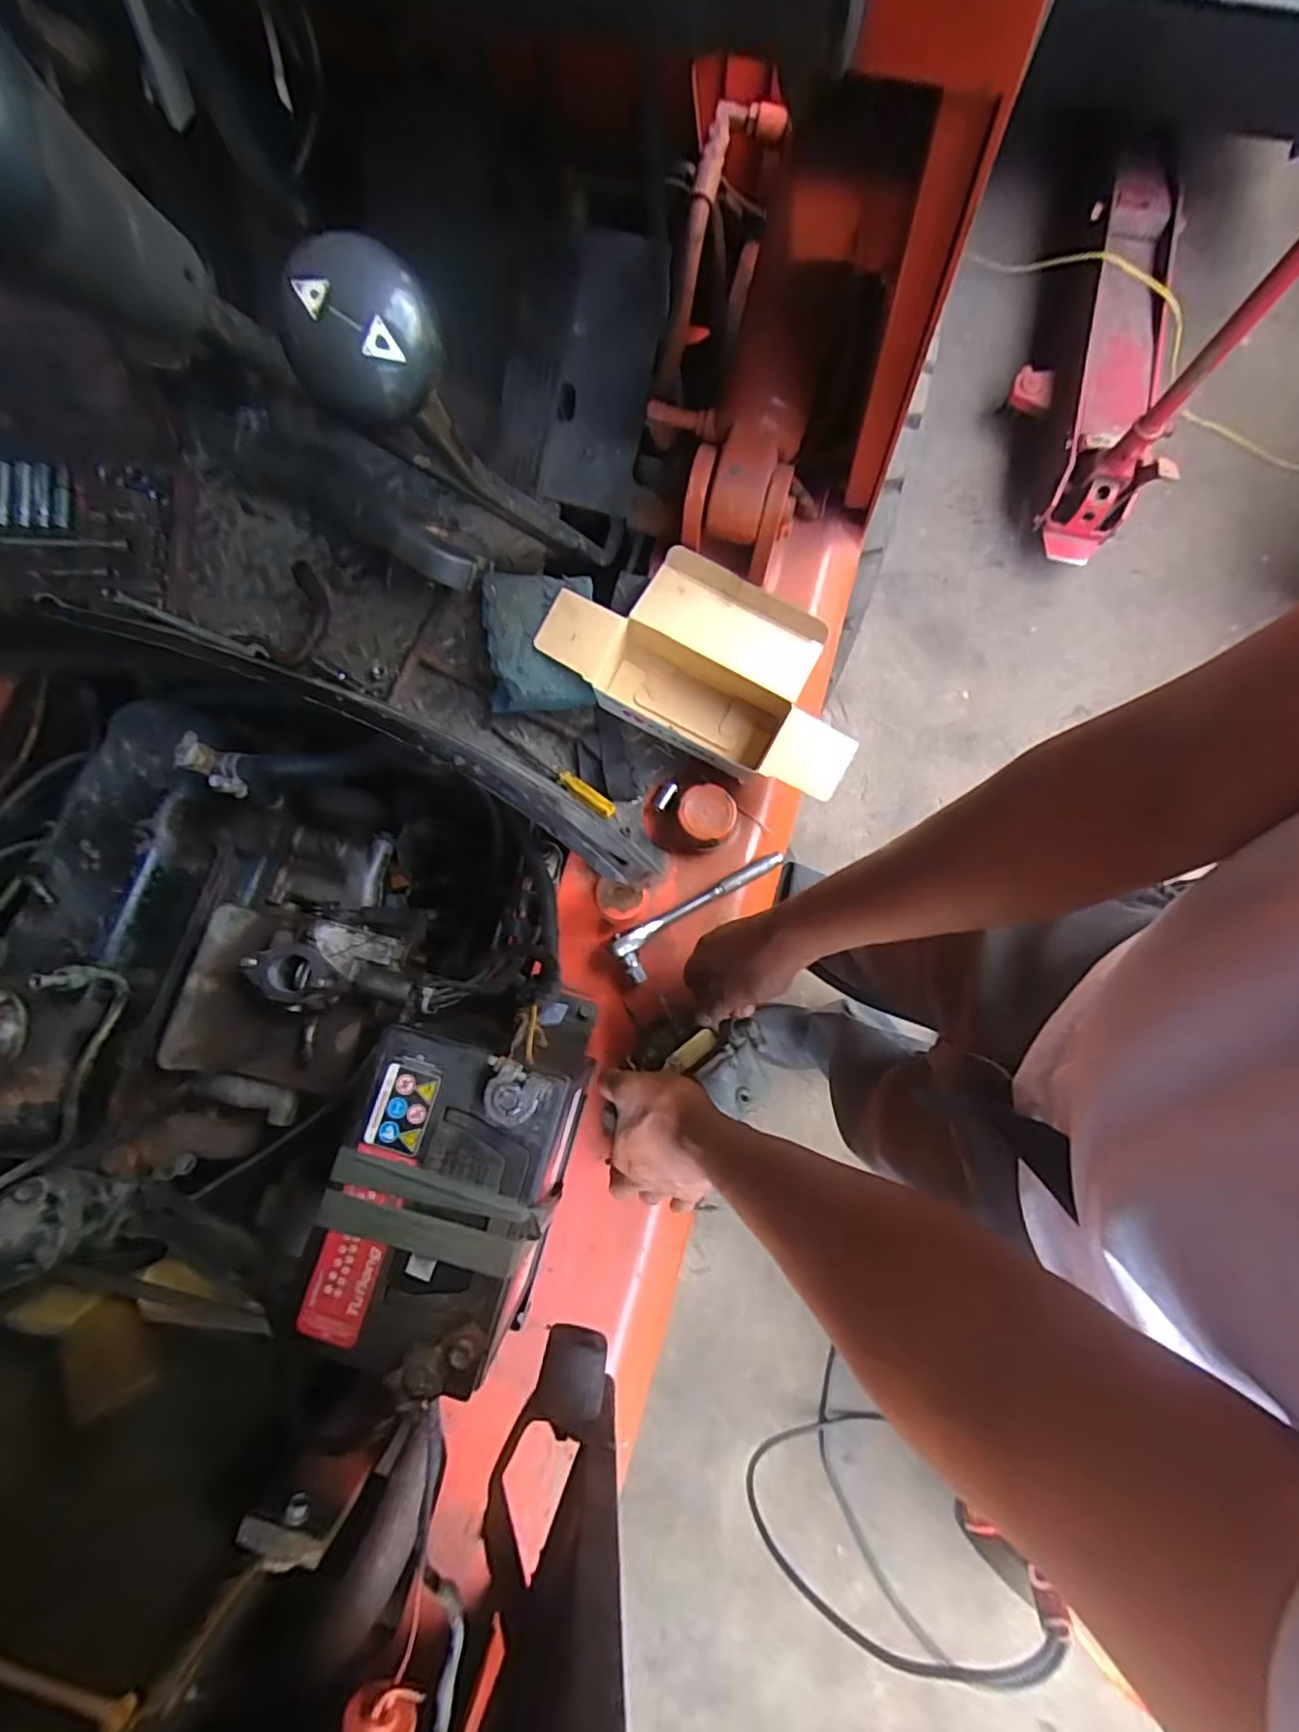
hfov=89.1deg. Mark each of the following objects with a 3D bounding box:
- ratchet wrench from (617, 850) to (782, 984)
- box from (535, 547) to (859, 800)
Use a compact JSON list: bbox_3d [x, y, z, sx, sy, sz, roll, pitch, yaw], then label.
[{"bbox_3d":[0.048,0.038,0.643,0.186,0.034,0.042,-37,81,-7],"label":"ratchet wrench"},{"bbox_3d":[0.060,-0.187,0.647,0.308,0.086,0.154,29,80,5],"label":"box"}]

